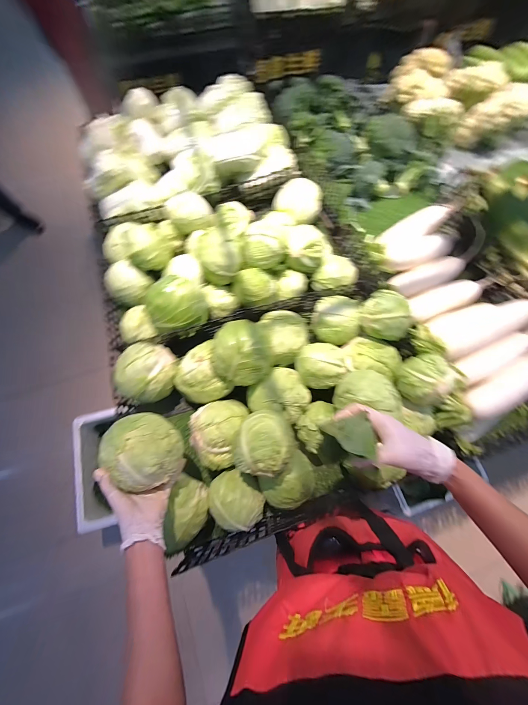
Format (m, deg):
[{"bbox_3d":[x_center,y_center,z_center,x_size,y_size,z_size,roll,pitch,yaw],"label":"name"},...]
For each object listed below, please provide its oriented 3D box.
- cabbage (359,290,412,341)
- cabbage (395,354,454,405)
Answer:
[{"bbox_3d":[0.285,-0.085,0.610,0.100,0.077,0.115,-35,75,-12],"label":"cabbage"},{"bbox_3d":[0.347,0.060,0.573,0.098,0.091,0.105,0,71,-1],"label":"cabbage"}]

